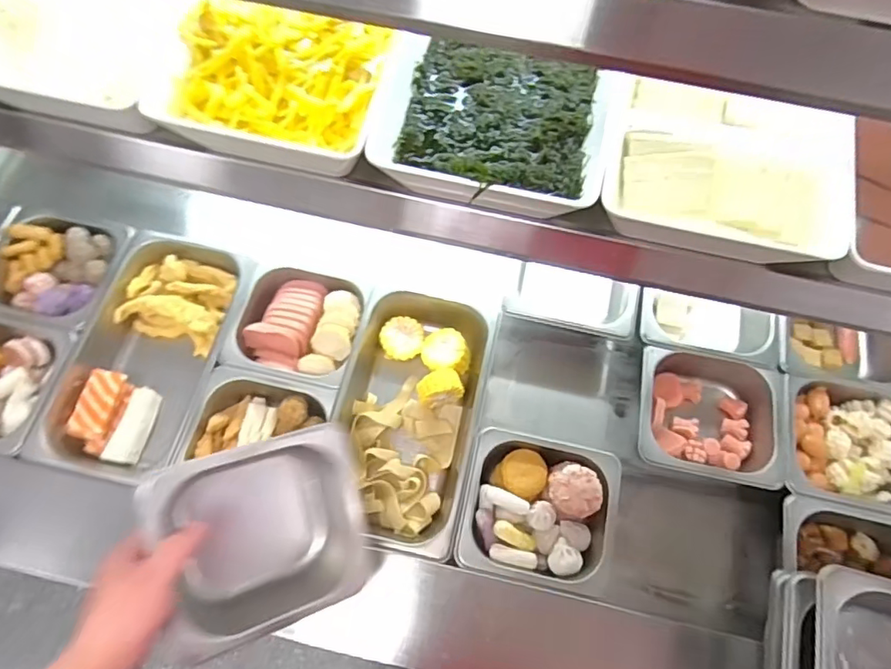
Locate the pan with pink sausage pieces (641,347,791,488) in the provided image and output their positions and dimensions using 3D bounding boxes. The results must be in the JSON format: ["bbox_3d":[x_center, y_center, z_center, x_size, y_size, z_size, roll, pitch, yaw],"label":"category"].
[{"bbox_3d":[0.333,0.107,0.734,0.177,0.087,0.167,10,67,2],"label":"pan with pink sausage pieces"}]

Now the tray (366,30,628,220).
[{"bbox_3d":[0.050,-0.206,0.524,0.206,0.052,0.218,15,68,4],"label":"tray"}]

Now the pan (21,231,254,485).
[{"bbox_3d":[-0.378,0.026,0.739,0.178,0.070,0.329,12,68,3],"label":"pan"}]

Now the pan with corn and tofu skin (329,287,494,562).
[{"bbox_3d":[-0.042,0.103,0.710,0.167,0.074,0.321,10,68,2],"label":"pan with corn and tofu skin"}]

